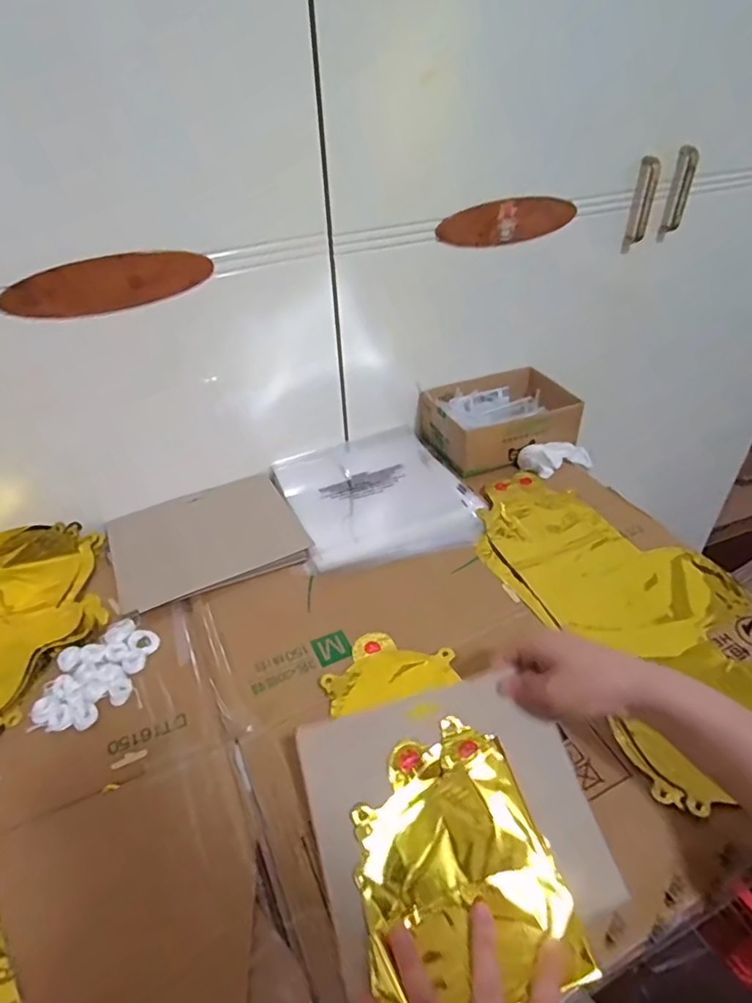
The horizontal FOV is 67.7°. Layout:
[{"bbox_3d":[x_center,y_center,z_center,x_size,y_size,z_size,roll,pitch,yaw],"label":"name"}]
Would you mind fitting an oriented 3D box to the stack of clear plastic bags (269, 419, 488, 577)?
[{"bbox_3d":[0.001,-0.015,0.702,0.226,0.019,0.230,-15,41,-16],"label":"stack of clear plastic bags"}]

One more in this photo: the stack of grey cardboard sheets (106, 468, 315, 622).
[{"bbox_3d":[-0.194,0.039,0.646,0.202,0.010,0.169,-18,42,-19],"label":"stack of grey cardboard sheets"}]

